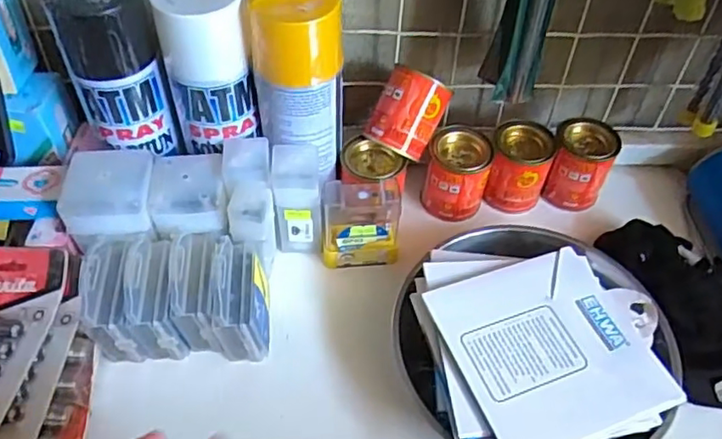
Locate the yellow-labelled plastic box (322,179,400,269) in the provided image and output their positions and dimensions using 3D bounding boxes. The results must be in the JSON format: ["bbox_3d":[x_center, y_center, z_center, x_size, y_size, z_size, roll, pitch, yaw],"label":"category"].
[{"bbox_3d":[0.000,0.004,0.492,0.062,0.071,0.031,-4,46,-6],"label":"yellow-labelled plastic box"}]

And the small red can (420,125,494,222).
[{"bbox_3d":[0.085,-0.039,0.537,0.052,0.070,0.050,1,46,-1],"label":"small red can"}]

